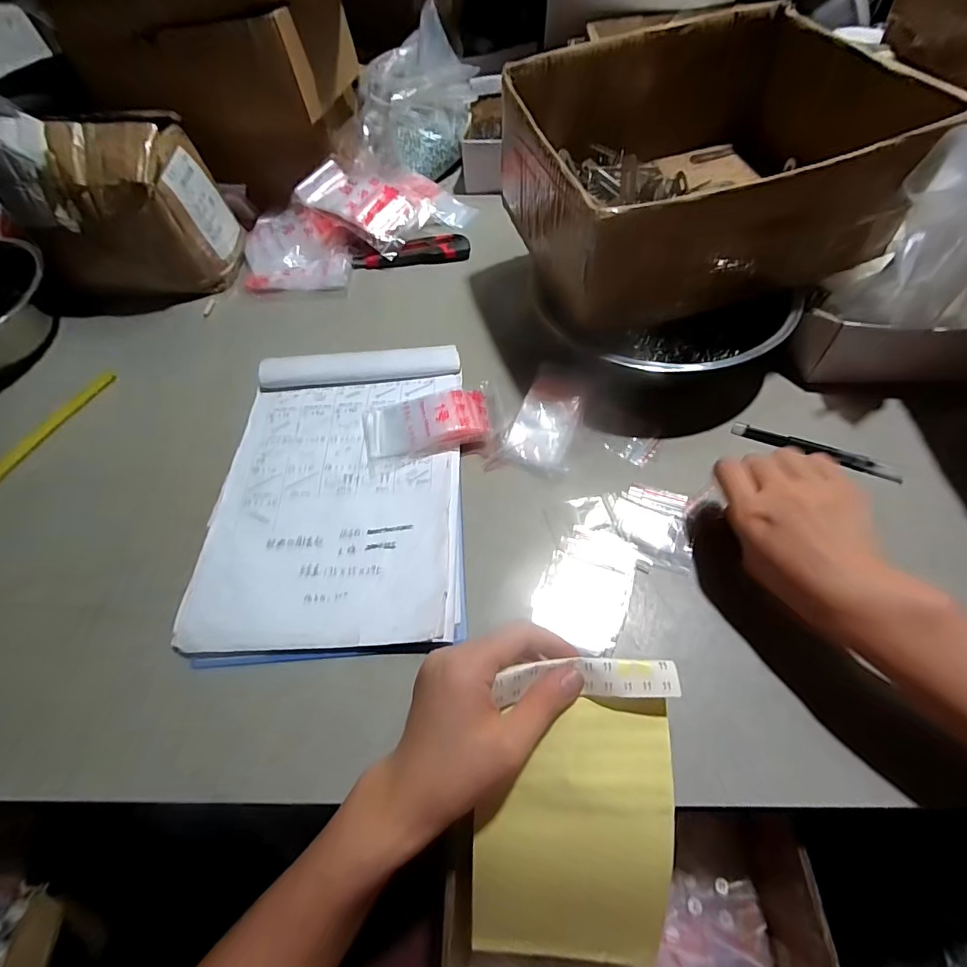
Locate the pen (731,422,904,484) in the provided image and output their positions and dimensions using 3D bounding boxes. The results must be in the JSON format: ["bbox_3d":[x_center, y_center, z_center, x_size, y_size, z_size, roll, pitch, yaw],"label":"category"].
[{"bbox_3d":[0.301,-0.031,0.423,0.138,0.013,0.012,20,61,17],"label":"pen"}]

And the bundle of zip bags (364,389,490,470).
[{"bbox_3d":[-0.056,-0.061,0.452,0.119,0.024,0.067,-13,57,-4],"label":"bundle of zip bags"}]

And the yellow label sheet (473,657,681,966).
[{"bbox_3d":[0.057,0.217,0.300,0.119,0.024,0.208,3,94,0],"label":"yellow label sheet"}]

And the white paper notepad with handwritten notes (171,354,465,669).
[{"bbox_3d":[-0.131,-0.002,0.424,0.221,0.029,0.303,-3,56,0],"label":"white paper notepad with handwritten notes"}]

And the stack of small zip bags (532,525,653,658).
[{"bbox_3d":[0.084,0.080,0.370,0.069,0.005,0.095,26,63,20],"label":"stack of small zip bags"}]

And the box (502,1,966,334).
[{"bbox_3d":[0.197,-0.305,0.450,0.313,0.139,0.274,-16,57,-6],"label":"box"}]

